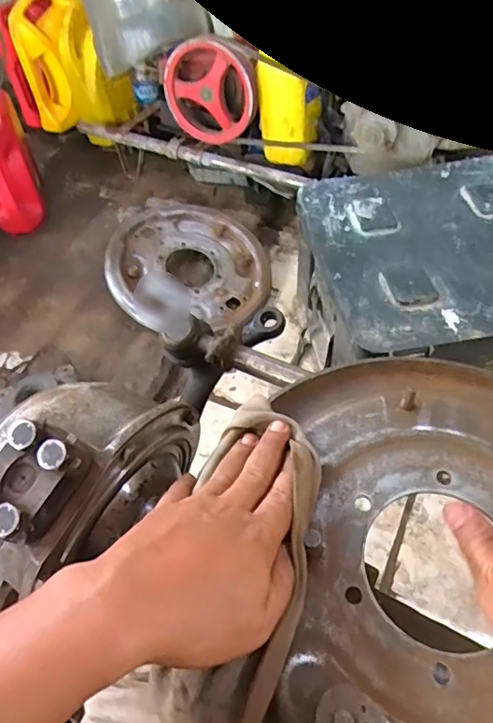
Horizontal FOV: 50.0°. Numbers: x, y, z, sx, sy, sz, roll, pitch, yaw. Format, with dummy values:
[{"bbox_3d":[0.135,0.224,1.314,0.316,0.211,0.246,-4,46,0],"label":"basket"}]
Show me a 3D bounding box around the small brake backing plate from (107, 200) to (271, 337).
[{"bbox_3d":[-0.105,-0.187,1.000,0.288,0.039,0.278,3,71,-9],"label":"small brake backing plate"}]

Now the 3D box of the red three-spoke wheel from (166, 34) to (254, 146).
[{"bbox_3d":[-0.070,-0.498,0.990,0.170,0.184,0.025,14,55,15],"label":"red three-spoke wheel"}]

